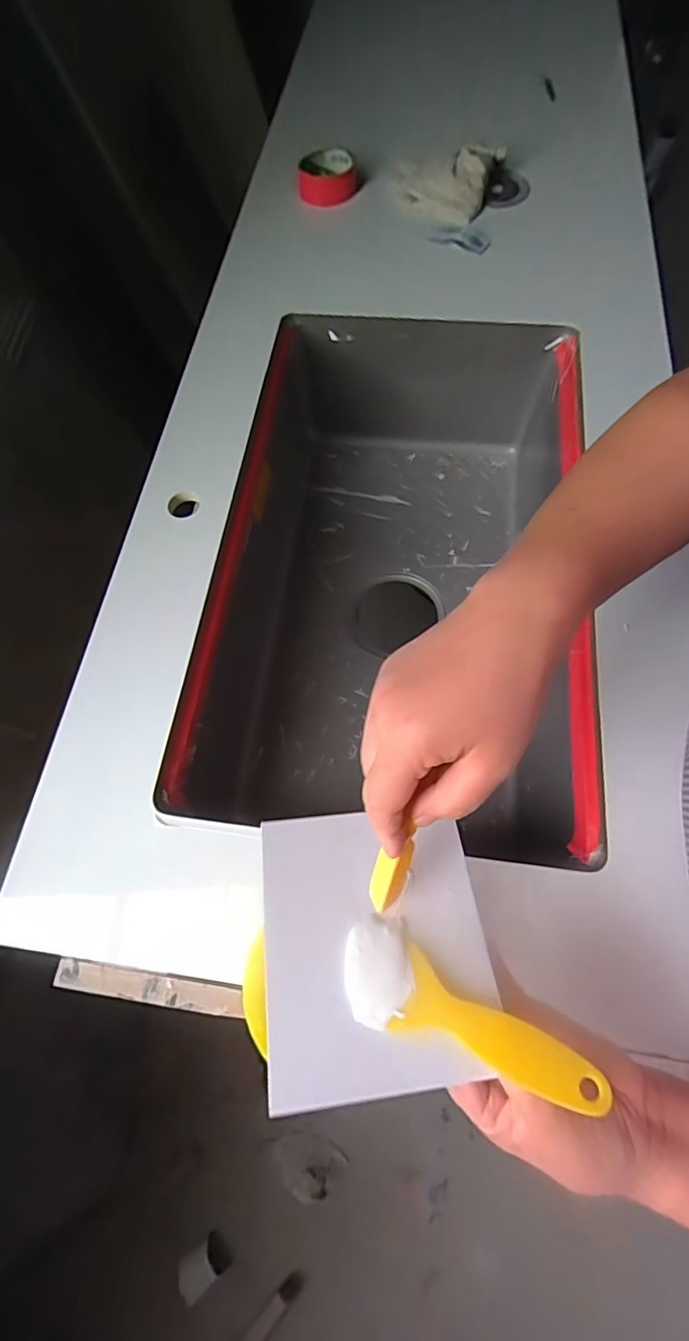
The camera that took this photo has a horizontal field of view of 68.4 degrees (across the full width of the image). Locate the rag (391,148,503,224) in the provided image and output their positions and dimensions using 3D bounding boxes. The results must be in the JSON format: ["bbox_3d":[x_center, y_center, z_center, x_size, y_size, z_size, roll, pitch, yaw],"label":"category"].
[{"bbox_3d":[0.155,-0.728,0.765,0.171,0.056,0.135,-1,68,3],"label":"rag"}]

